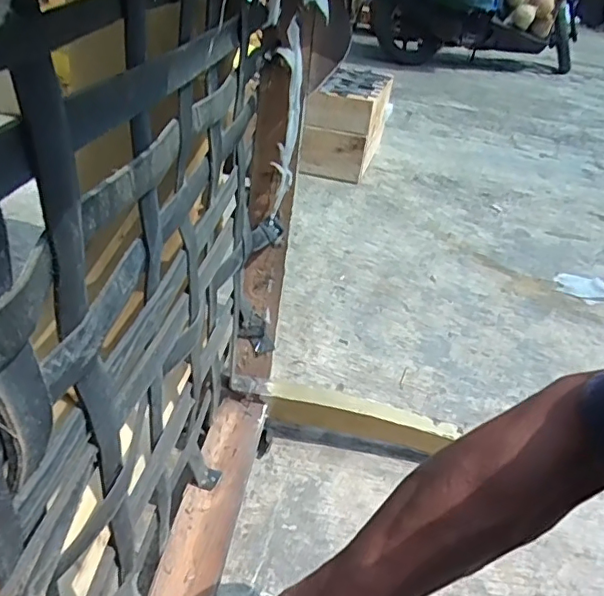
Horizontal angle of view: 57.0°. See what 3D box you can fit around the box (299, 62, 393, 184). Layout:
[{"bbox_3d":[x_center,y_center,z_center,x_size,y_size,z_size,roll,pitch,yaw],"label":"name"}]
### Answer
[{"bbox_3d":[0.147,-0.564,1.776,0.207,0.268,0.376,15,35,11],"label":"box"}]

